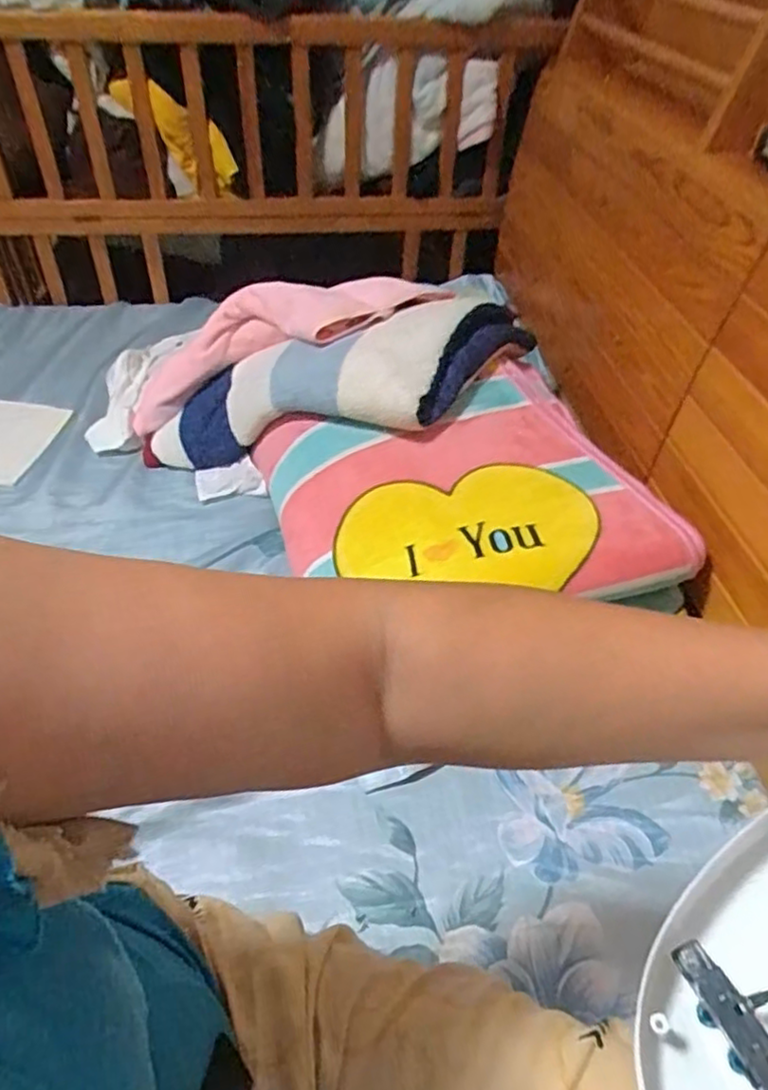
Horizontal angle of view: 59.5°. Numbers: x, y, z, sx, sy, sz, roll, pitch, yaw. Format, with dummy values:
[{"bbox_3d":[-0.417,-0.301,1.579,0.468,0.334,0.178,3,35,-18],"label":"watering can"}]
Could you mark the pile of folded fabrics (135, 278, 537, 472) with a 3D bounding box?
[{"bbox_3d":[-0.077,-0.264,0.999,0.495,0.184,0.314,11,49,13],"label":"pile of folded fabrics"}]

